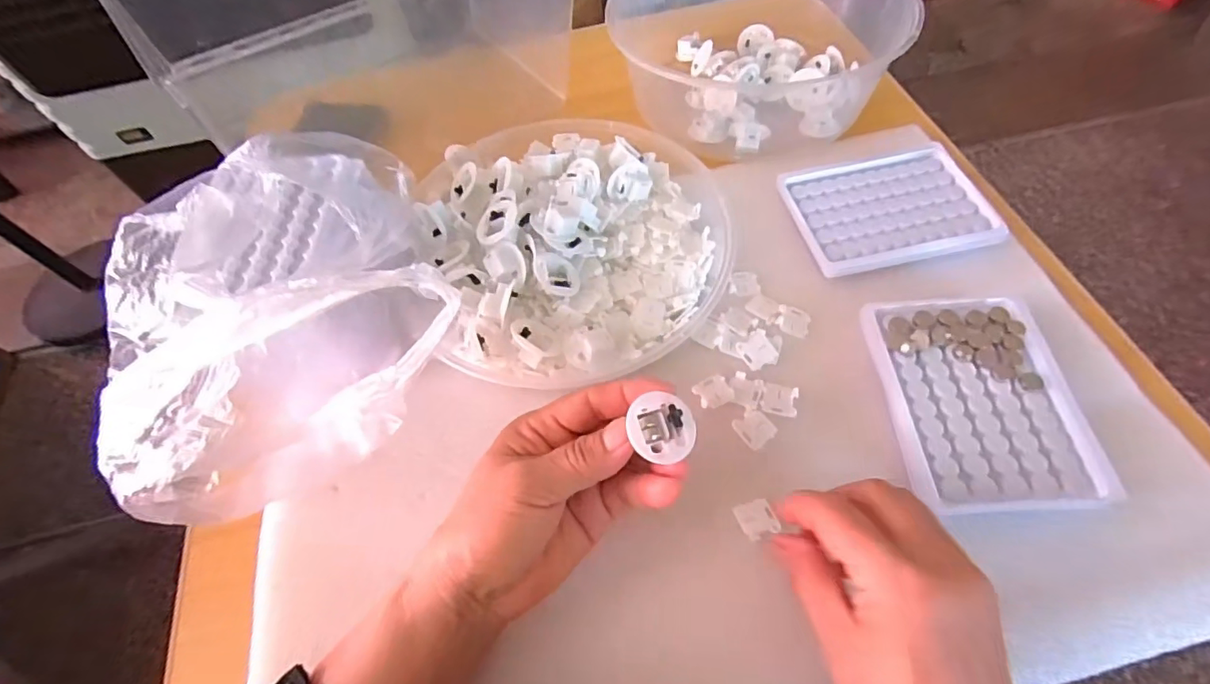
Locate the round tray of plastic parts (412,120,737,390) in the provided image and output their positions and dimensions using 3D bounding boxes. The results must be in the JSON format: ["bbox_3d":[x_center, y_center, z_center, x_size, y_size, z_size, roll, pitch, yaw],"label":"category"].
[{"bbox_3d":[-0.023,-0.080,0.383,0.206,0.045,0.229,-17,59,-6],"label":"round tray of plastic parts"}]

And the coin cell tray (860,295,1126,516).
[{"bbox_3d":[0.212,0.030,0.313,0.097,0.008,0.128,-3,59,2],"label":"coin cell tray"}]

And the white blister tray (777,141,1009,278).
[{"bbox_3d":[0.202,-0.101,0.399,0.133,0.008,0.108,-11,59,-2],"label":"white blister tray"}]

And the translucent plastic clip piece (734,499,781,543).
[{"bbox_3d":[0.082,0.096,0.297,0.019,0.004,0.019,-16,59,-6],"label":"translucent plastic clip piece"}]

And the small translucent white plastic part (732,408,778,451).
[{"bbox_3d":[0.088,0.050,0.325,0.021,0.004,0.021,-36,63,-16],"label":"small translucent white plastic part"}]

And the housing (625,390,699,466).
[{"bbox_3d":[0.027,0.041,0.252,0.028,0.012,0.028,-19,68,-9],"label":"housing"}]

